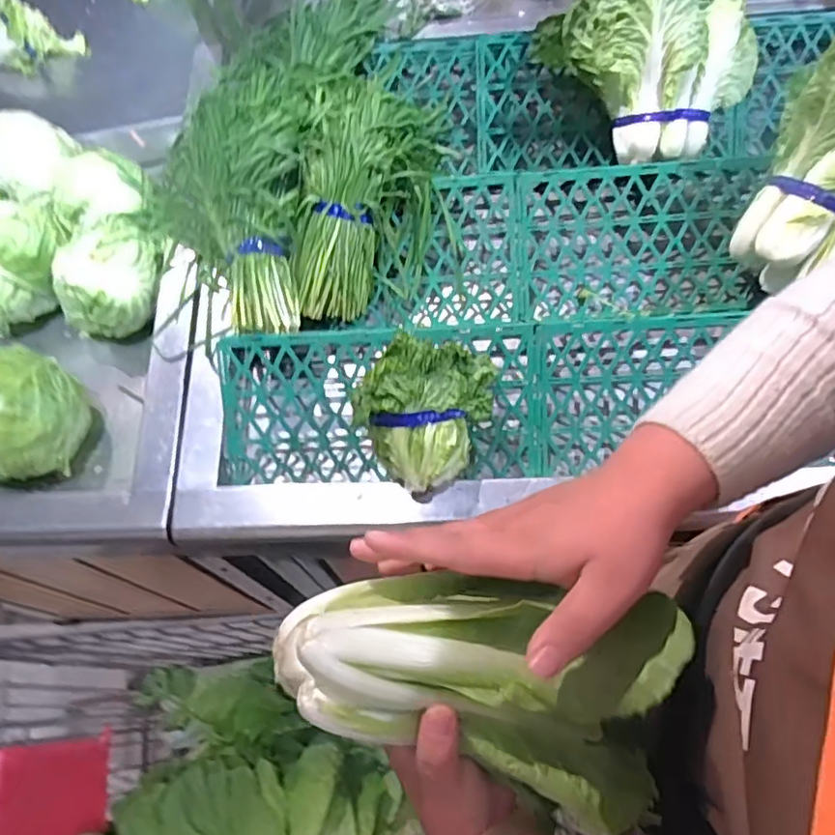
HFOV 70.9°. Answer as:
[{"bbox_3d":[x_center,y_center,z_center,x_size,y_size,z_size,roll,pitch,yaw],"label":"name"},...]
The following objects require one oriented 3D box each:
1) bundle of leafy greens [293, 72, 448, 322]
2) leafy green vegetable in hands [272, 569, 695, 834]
[{"bbox_3d":[-0.059,-0.314,0.785,0.151,0.164,0.357,8,63,8],"label":"bundle of leafy greens"},{"bbox_3d":[0.029,0.146,0.334,0.222,0.099,0.107,15,63,0],"label":"leafy green vegetable in hands"}]

